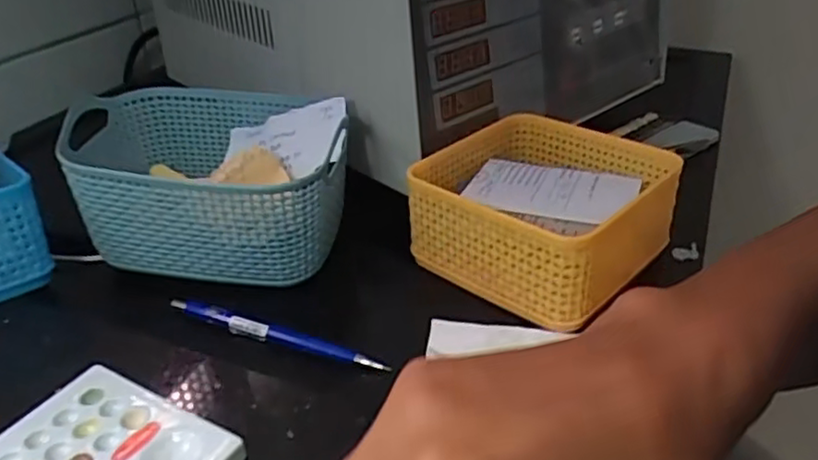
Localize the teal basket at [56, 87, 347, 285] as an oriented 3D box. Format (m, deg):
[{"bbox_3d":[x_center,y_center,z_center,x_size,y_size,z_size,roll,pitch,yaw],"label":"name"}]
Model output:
[{"bbox_3d":[-0.128,-0.027,0.445,0.167,0.087,0.123,4,32,8],"label":"teal basket"}]

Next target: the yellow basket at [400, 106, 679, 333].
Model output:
[{"bbox_3d":[0.084,-0.014,0.430,0.130,0.061,0.129,27,41,37],"label":"yellow basket"}]

